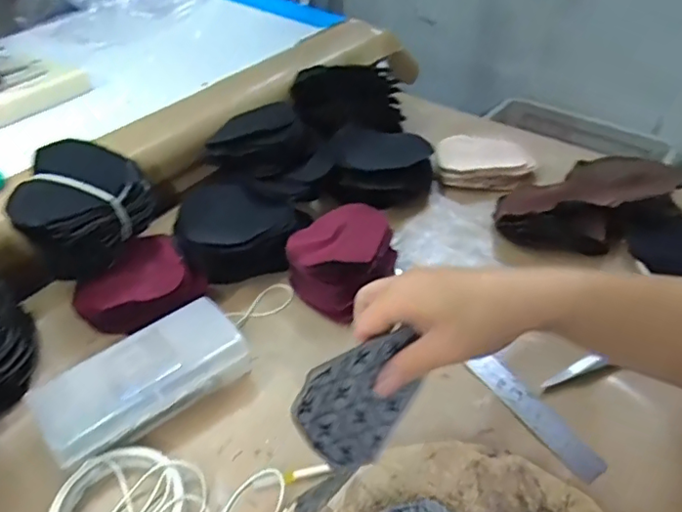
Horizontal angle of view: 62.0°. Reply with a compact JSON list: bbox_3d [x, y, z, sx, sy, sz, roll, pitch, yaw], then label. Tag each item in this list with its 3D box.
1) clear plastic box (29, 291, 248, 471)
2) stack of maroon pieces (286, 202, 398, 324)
[{"bbox_3d":[-0.161,0.101,0.469,0.161,0.040,0.071,-30,50,-28],"label":"clear plastic box"},{"bbox_3d":[0.004,0.001,0.577,0.098,0.042,0.118,28,49,28],"label":"stack of maroon pieces"}]

